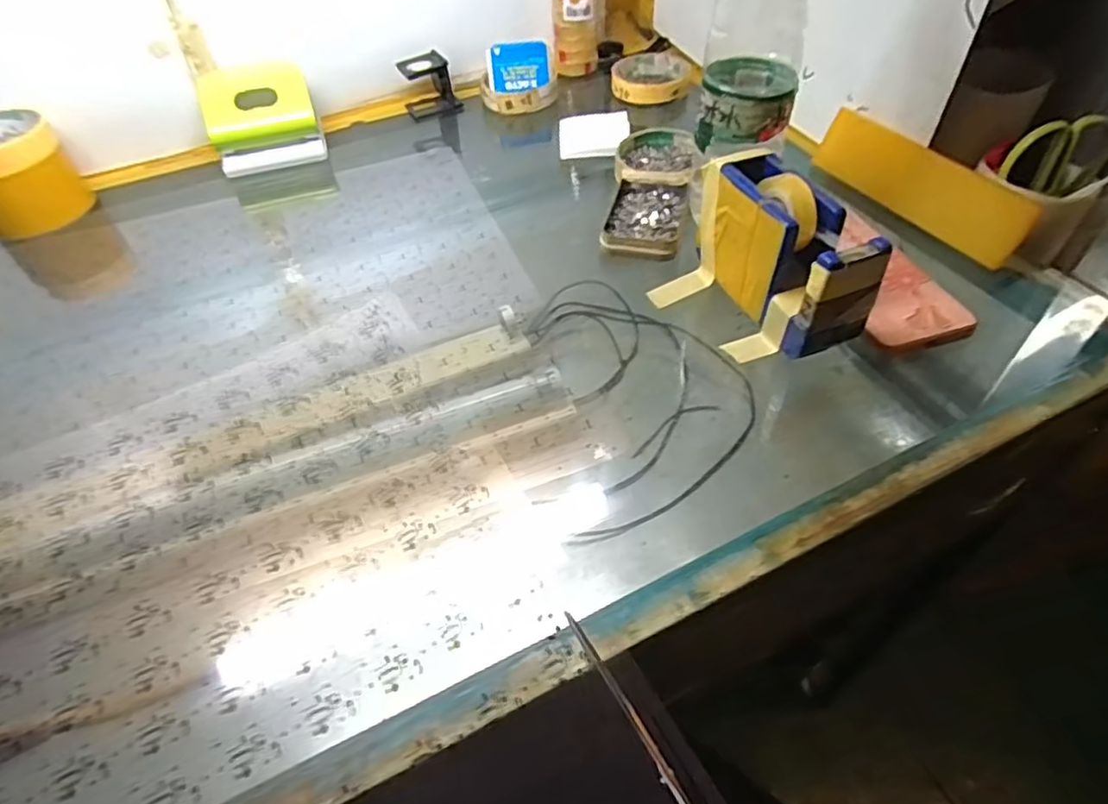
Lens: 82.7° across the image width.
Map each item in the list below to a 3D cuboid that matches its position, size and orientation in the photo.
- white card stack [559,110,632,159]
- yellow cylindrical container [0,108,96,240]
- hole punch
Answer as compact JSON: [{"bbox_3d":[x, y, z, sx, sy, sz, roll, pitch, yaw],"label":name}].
[{"bbox_3d":[0.040,-0.262,0.617,0.069,0.010,0.072,-2,49,1],"label":"white card stack"},{"bbox_3d":[-0.470,-0.203,0.553,0.081,0.071,0.078,-30,54,-21],"label":"yellow cylindrical container"},{"bbox_3d":[-0.282,-0.278,0.610,0.099,0.070,0.069,-17,50,-12],"label":"hole punch"}]

